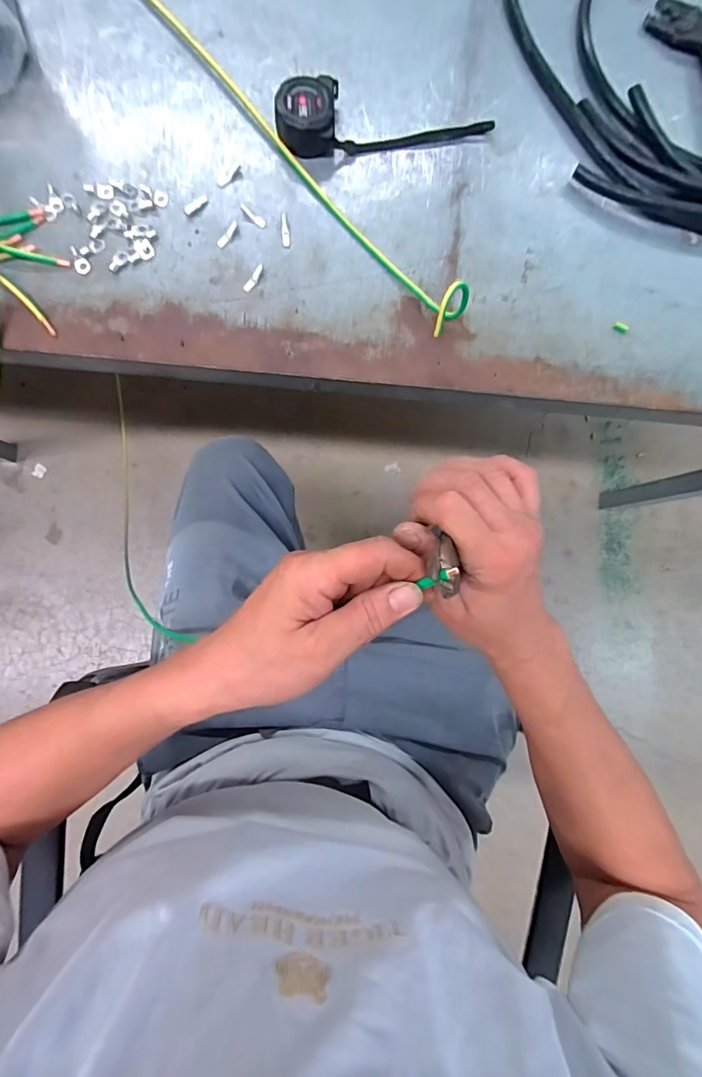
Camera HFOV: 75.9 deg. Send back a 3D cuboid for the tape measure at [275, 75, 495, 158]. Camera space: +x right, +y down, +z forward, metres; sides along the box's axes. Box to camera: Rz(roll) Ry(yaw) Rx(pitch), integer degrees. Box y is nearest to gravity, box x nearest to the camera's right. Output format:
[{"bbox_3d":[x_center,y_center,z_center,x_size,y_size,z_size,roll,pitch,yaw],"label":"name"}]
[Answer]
[{"bbox_3d":[0.034,-0.432,0.454,0.217,0.033,0.059,-9,86,-3],"label":"tape measure"}]

